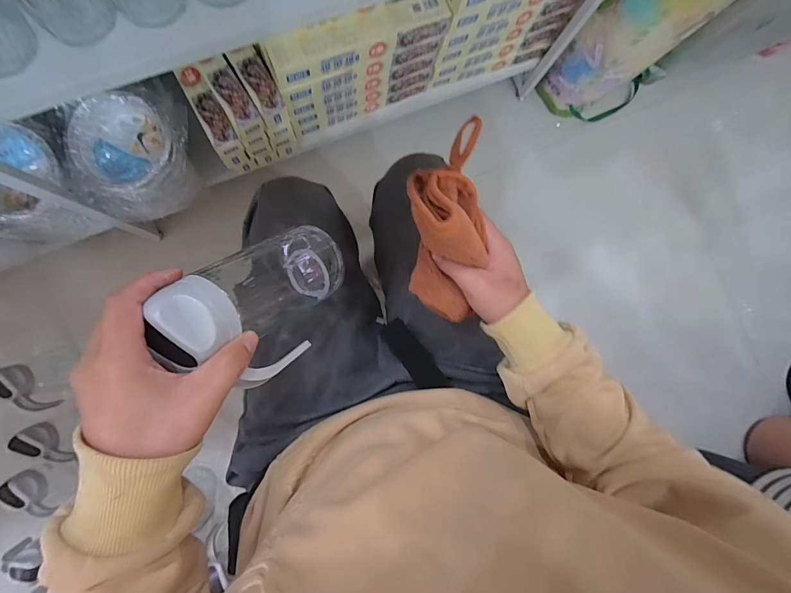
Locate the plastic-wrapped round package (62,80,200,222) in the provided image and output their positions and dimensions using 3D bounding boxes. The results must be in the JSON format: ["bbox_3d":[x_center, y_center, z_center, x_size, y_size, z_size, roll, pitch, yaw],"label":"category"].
[{"bbox_3d":[-0.442,-0.235,0.642,0.170,0.136,0.177,0,87,-7],"label":"plastic-wrapped round package"}]

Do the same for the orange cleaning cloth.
[{"bbox_3d":[0.050,-0.061,0.331,0.064,0.076,0.170,2,110,-7],"label":"orange cleaning cloth"}]

